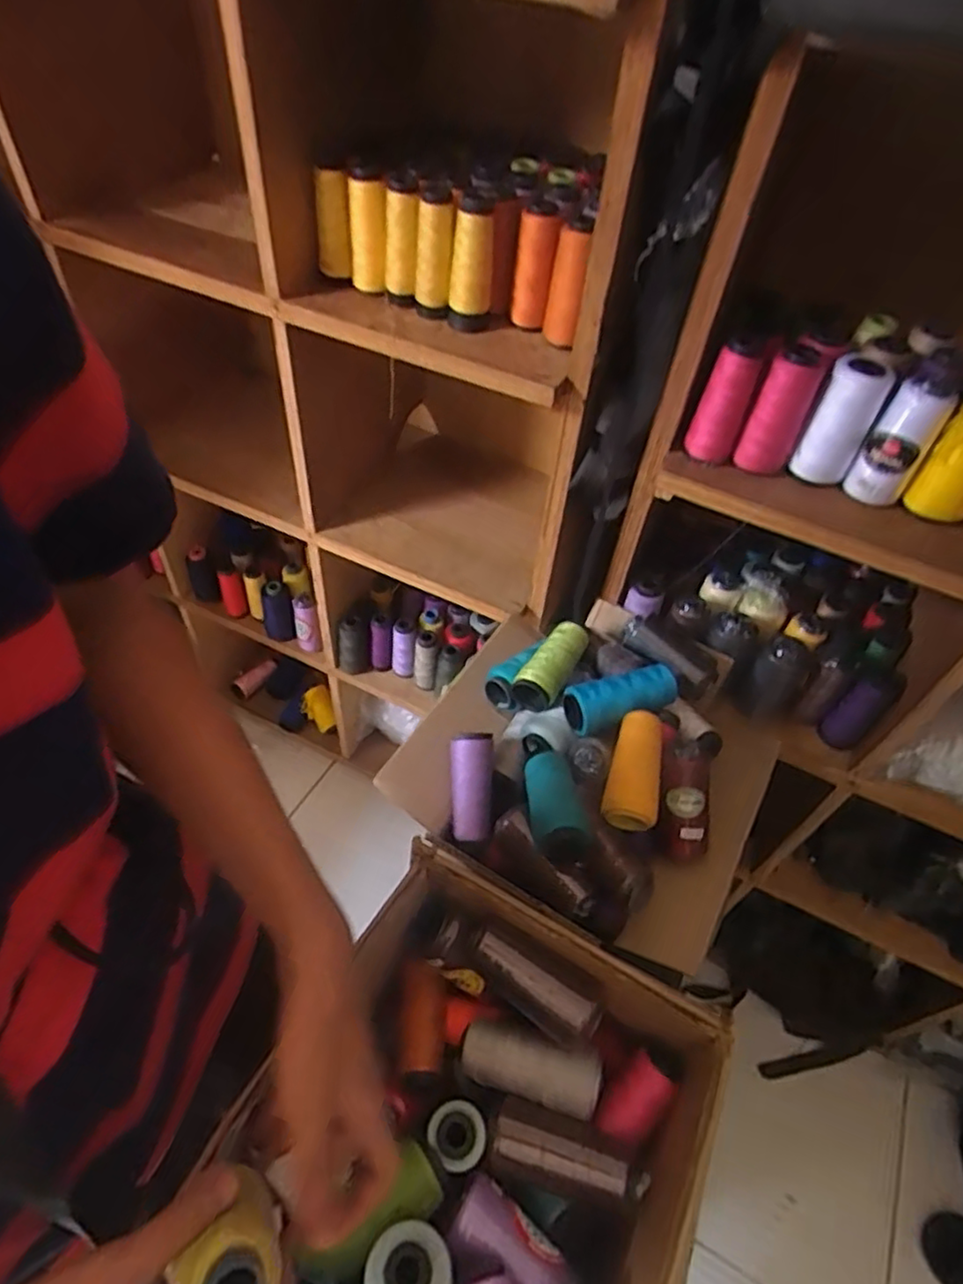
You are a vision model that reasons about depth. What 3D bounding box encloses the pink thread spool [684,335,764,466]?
[{"bbox_3d":[0.215,-0.210,0.610,0.038,0.113,0.047,18,51,10],"label":"pink thread spool"}]

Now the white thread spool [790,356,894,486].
[{"bbox_3d":[0.316,-0.197,0.600,0.056,0.098,0.049,22,52,13],"label":"white thread spool"}]

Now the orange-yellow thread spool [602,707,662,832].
[{"bbox_3d":[0.149,0.125,0.651,0.050,0.043,0.107,17,50,8],"label":"orange-yellow thread spool"}]

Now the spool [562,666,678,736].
[{"bbox_3d":[0.143,0.059,0.698,0.117,0.042,0.053,-13,52,-16],"label":"spool"}]

